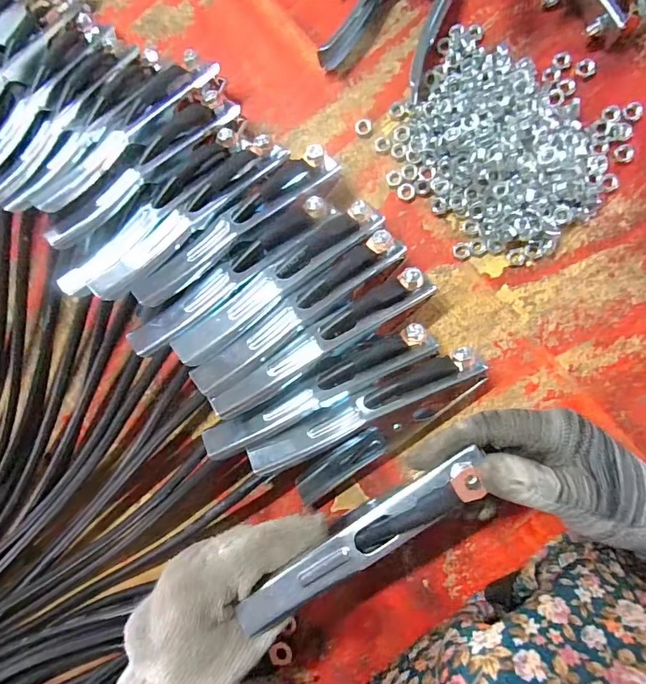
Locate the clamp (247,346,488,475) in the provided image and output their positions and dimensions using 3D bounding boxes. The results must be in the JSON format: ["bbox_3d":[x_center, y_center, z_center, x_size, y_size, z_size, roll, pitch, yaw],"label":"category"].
[{"bbox_3d":[0.032,0.045,0.300,0.171,0.026,0.025,-25,87,-5],"label":"clamp"}]

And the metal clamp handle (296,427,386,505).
[{"bbox_3d":[0.014,0.095,0.342,0.078,0.009,0.023,-39,85,7],"label":"metal clamp handle"}]

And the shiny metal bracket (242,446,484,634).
[{"bbox_3d":[0.020,0.113,0.248,0.158,0.021,0.020,-38,85,9],"label":"shiny metal bracket"}]

